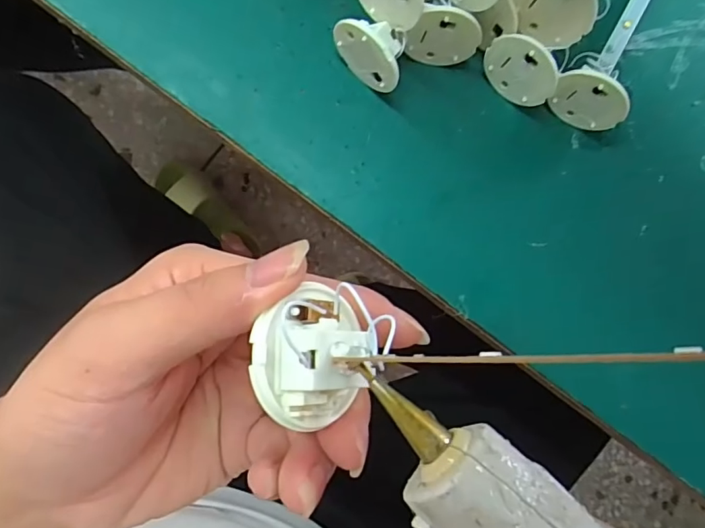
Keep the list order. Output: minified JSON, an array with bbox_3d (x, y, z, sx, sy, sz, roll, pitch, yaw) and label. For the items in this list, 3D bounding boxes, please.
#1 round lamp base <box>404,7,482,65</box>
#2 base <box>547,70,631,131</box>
[{"bbox_3d":[0.045,-0.111,0.250,0.035,0.032,0.010,4,85,-6],"label":"round lamp base"},{"bbox_3d":[0.119,-0.082,0.258,0.037,0.033,0.009,32,82,-3],"label":"base"}]

